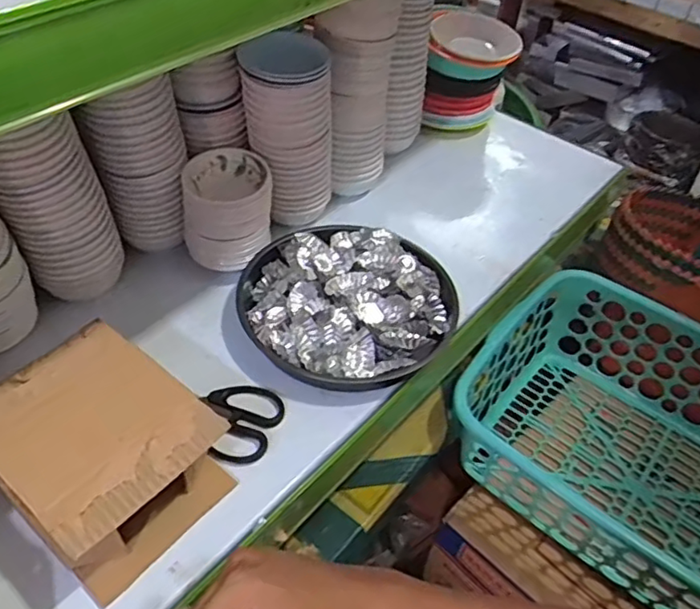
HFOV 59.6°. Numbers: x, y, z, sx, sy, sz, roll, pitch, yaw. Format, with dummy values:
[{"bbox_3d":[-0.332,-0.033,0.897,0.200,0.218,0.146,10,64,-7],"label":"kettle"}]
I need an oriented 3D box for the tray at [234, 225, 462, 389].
[{"bbox_3d":[-0.001,-0.003,0.614,0.197,0.048,0.200,3,46,-3],"label":"tray"}]

